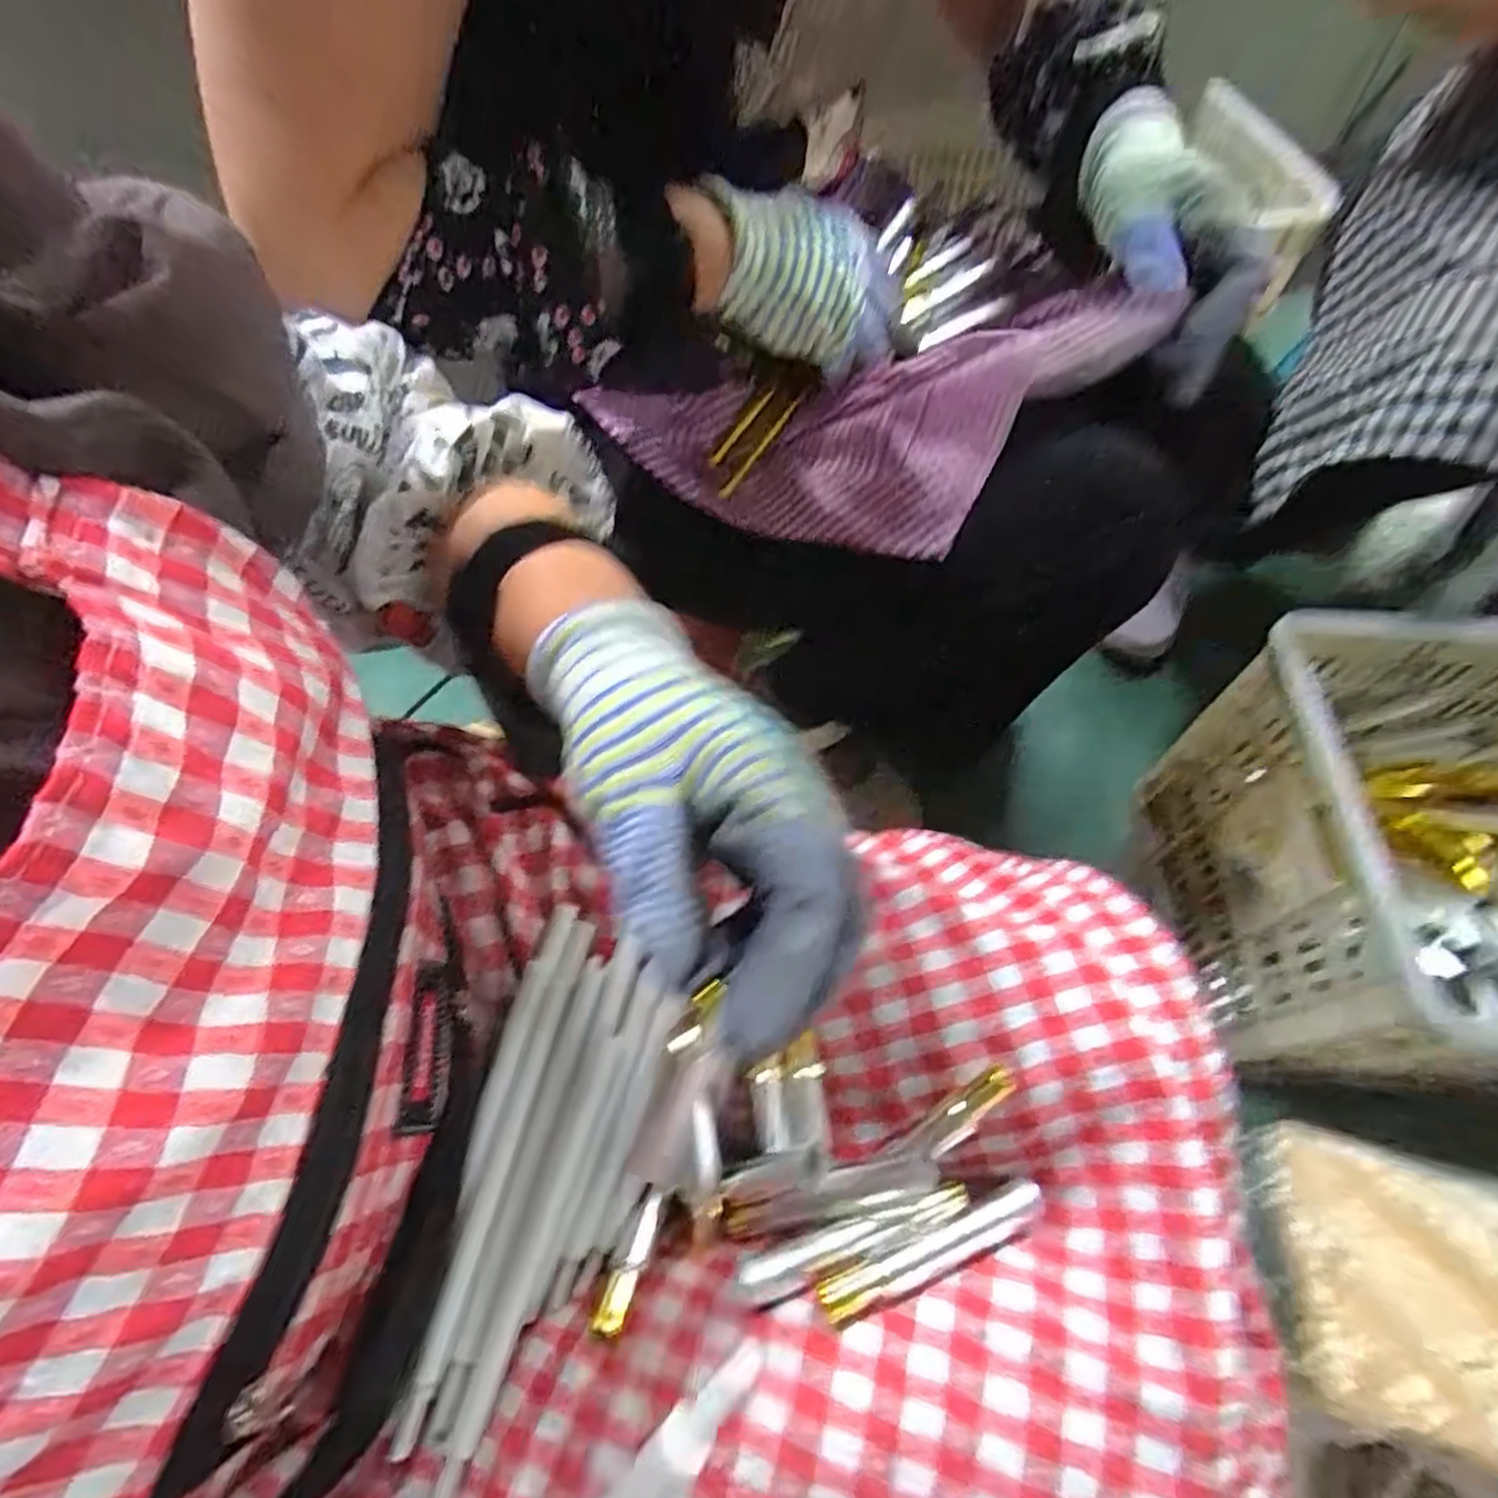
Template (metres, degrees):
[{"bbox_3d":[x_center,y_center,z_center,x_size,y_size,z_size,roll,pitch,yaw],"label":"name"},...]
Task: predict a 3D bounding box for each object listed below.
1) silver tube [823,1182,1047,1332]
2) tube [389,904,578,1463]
[{"bbox_3d":[0.067,0.180,0.258,0.088,0.017,0.016,-18,61,-9],"label":"silver tube"},{"bbox_3d":[-0.096,0.147,0.273,0.011,0.008,0.181,7,60,6],"label":"tube"}]

